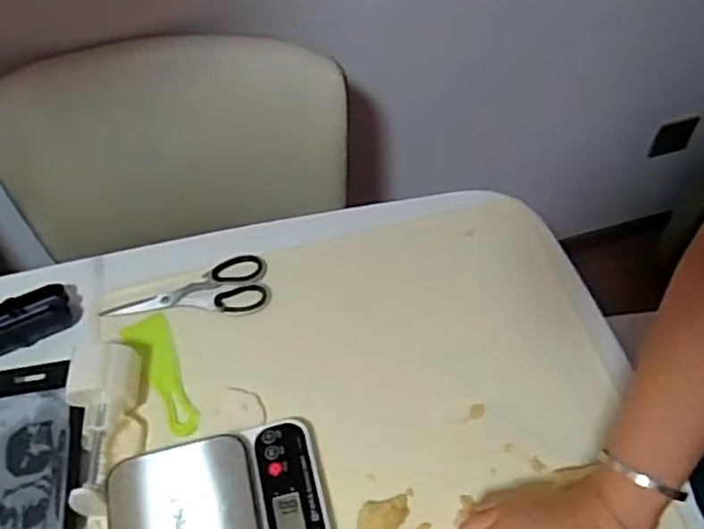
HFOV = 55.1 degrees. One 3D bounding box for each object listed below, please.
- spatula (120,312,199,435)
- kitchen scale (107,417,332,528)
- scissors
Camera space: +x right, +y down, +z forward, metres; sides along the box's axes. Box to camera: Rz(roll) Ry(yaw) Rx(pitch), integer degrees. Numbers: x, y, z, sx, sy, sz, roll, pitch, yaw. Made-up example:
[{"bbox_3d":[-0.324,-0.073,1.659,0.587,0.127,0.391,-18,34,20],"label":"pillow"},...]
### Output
[{"bbox_3d":[-0.192,0.110,0.672,0.045,0.012,0.144,-22,57,-13],"label":"spatula"},{"bbox_3d":[-0.114,0.211,0.577,0.180,0.037,0.127,-14,56,-7],"label":"kitchen scale"},{"bbox_3d":[-0.176,0.023,0.727,0.174,0.011,0.070,-2,55,1],"label":"scissors"}]

